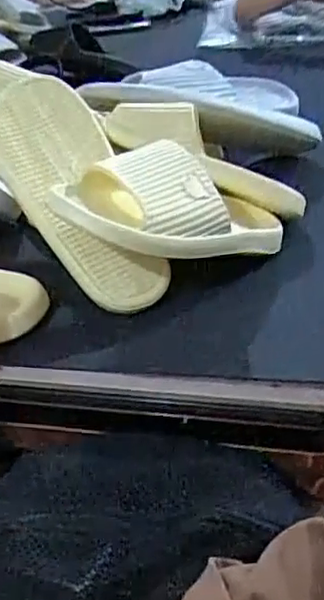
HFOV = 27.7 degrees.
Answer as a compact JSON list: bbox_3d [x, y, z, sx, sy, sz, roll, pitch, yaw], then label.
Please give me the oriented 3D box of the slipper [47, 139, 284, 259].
[{"bbox_3d":[0.030,-0.082,0.552,0.246,0.074,0.084,3,24,-38],"label":"slipper"}]

